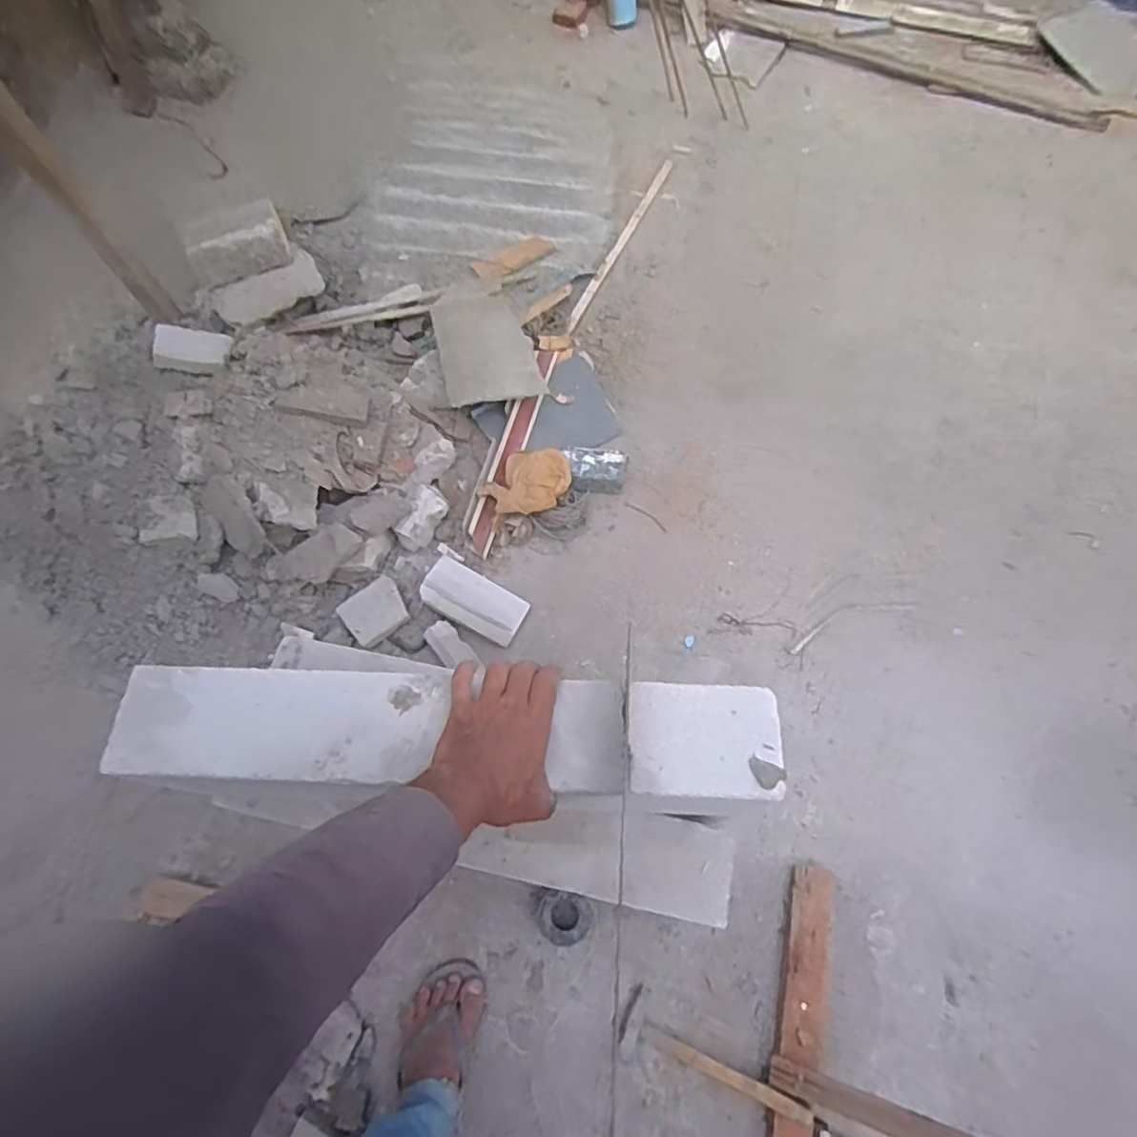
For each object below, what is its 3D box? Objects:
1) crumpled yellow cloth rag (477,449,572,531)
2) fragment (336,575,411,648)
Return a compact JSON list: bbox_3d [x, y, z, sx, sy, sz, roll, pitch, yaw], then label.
[{"bbox_3d":[-0.087,-0.166,1.272,0.181,0.091,0.141,-5,68,-1],"label":"crumpled yellow cloth rag"},{"bbox_3d":[-0.367,0.080,1.207,0.113,0.027,0.100,-40,79,-6],"label":"fragment"}]

